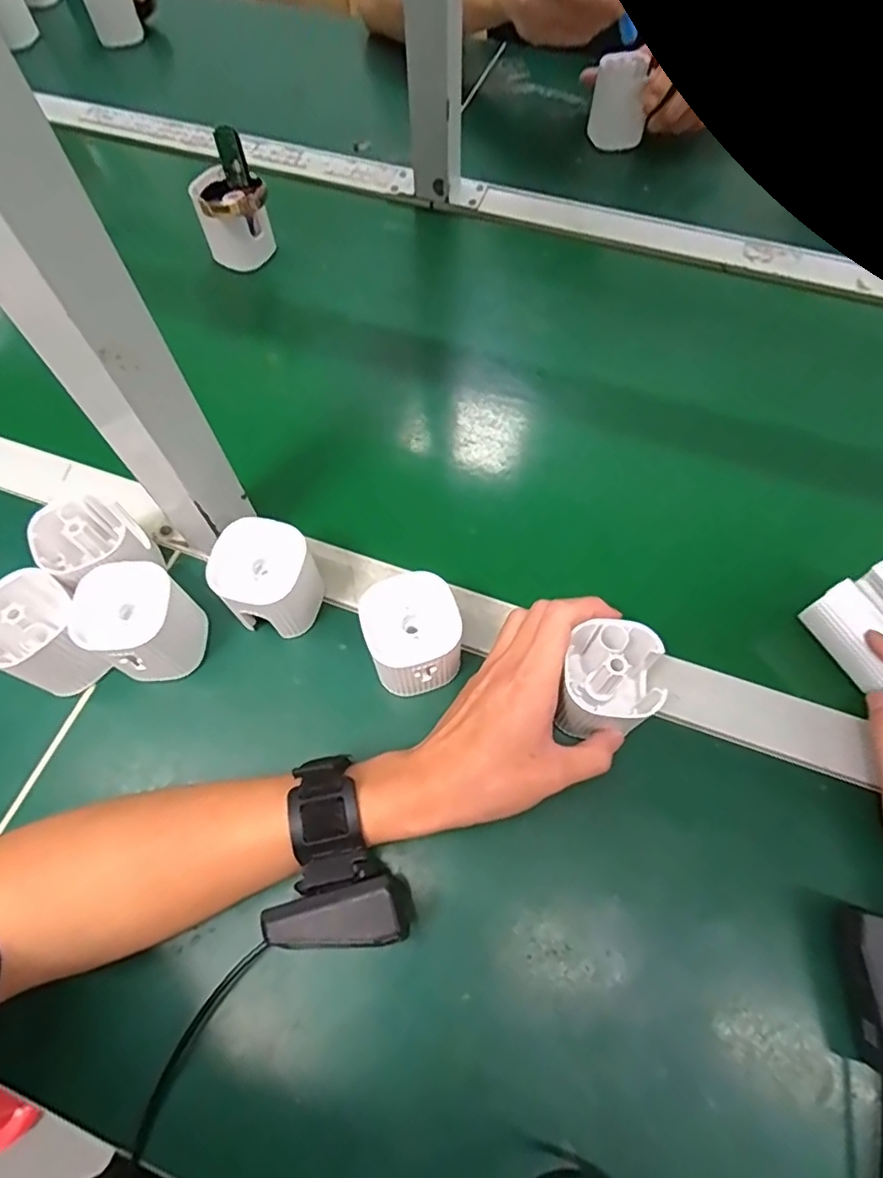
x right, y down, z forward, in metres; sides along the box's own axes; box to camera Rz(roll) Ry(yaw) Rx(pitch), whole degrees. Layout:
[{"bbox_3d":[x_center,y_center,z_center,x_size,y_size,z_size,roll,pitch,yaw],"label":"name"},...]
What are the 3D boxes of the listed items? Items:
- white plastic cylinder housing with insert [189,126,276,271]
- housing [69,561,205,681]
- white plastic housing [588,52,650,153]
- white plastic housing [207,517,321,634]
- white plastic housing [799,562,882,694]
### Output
[{"bbox_3d":[-0.181,-0.327,0.514,0.061,0.105,0.065,-19,66,-11],"label":"white plastic cylinder housing with insert"},{"bbox_3d":[-0.183,0.023,0.366,0.058,0.069,0.055,-42,70,-17],"label":"housing"},{"bbox_3d":[0.186,-0.512,0.621,0.056,0.079,0.012,9,43,14],"label":"white plastic housing"},{"bbox_3d":[-0.109,-0.004,0.377,0.051,0.069,0.054,0,64,1],"label":"white plastic housing"},{"bbox_3d":[0.265,0.024,0.359,0.049,0.036,0.063,-25,66,-11],"label":"white plastic housing"}]

